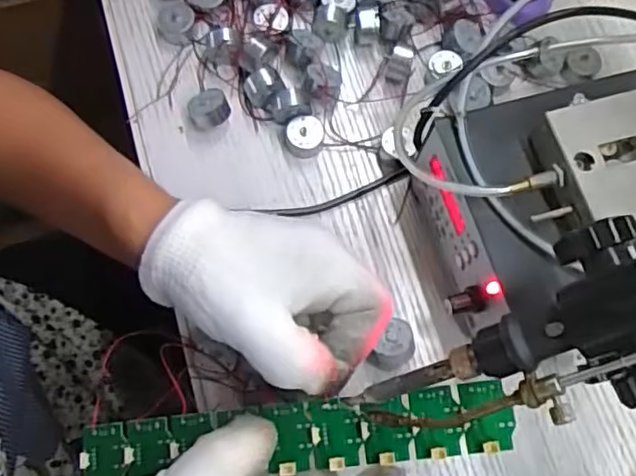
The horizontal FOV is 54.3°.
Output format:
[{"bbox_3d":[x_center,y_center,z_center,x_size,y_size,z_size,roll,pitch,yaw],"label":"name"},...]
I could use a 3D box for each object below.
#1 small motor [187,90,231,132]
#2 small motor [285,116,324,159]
[{"bbox_3d":[-0.067,-0.080,0.382,0.024,0.017,0.020,-20,73,-9],"label":"small motor"},{"bbox_3d":[-0.009,-0.062,0.385,0.022,0.014,0.022,-10,72,-6],"label":"small motor"}]

